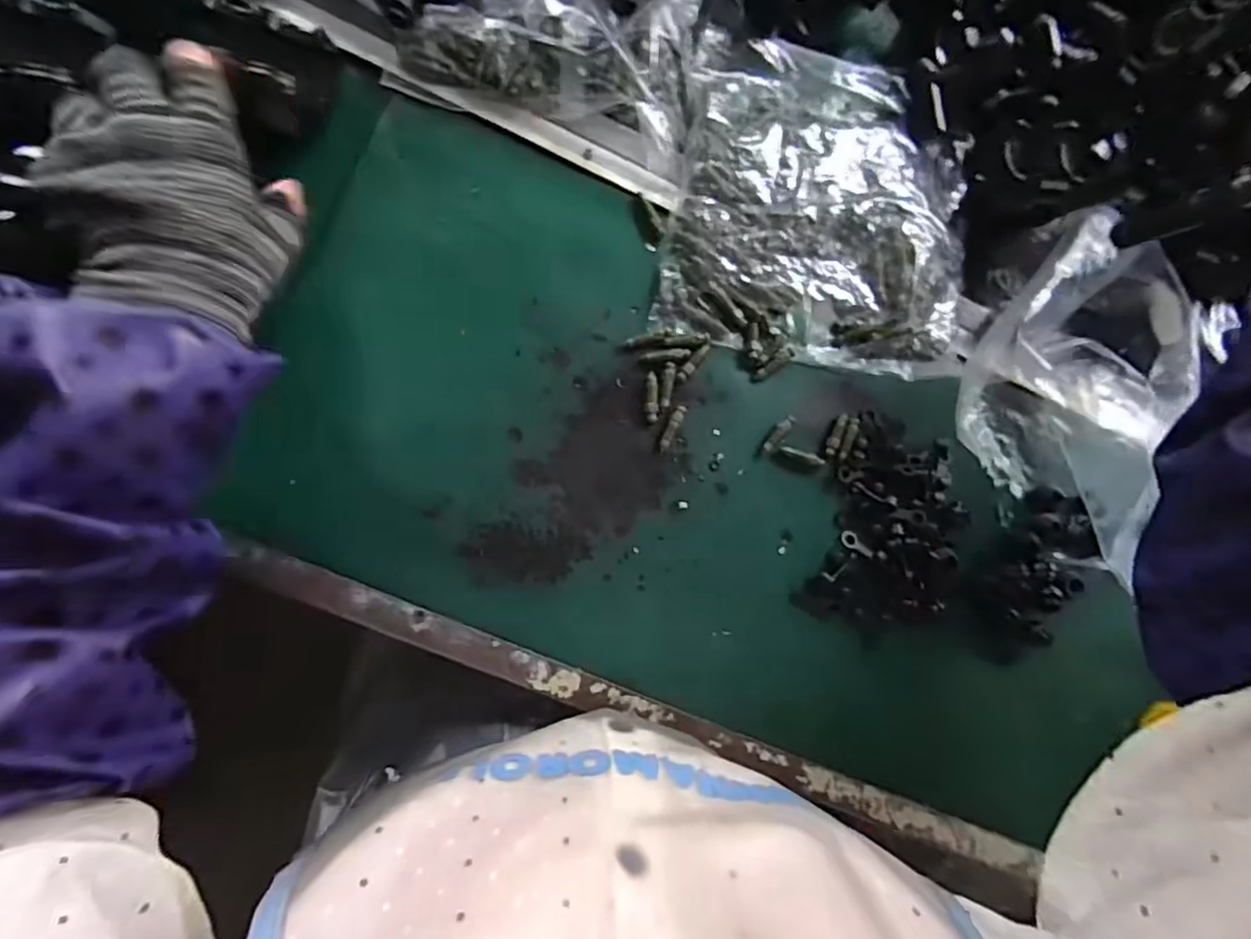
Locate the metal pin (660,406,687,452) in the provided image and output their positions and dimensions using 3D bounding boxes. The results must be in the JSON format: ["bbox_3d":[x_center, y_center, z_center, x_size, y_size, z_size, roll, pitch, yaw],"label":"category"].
[{"bbox_3d":[0.028,-0.024,0.367,0.007,0.004,0.029,26,85,-7],"label":"metal pin"}]

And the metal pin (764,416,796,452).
[{"bbox_3d":[0.093,-0.022,0.378,0.008,0.006,0.027,40,83,-6],"label":"metal pin"}]

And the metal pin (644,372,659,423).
[{"bbox_3d":[0.016,-0.043,0.365,0.008,0.004,0.029,1,88,-9],"label":"metal pin"}]

